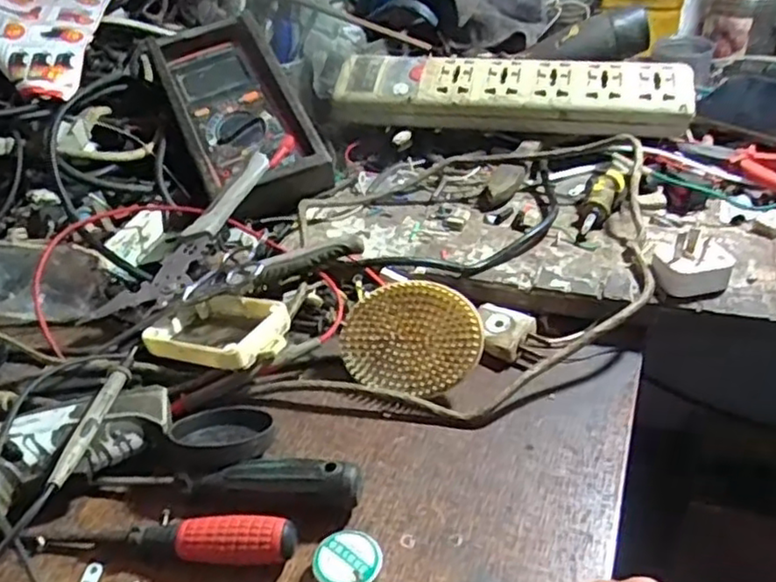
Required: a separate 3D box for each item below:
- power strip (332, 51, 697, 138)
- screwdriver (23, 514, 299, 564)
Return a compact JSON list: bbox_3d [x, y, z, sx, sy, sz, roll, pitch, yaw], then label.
[{"bbox_3d":[0.121,-0.202,0.700,0.352,0.053,0.083,3,36,10],"label":"power strip"},{"bbox_3d":[-0.117,0.125,0.347,0.143,0.020,0.022,1,36,7],"label":"screwdriver"}]

